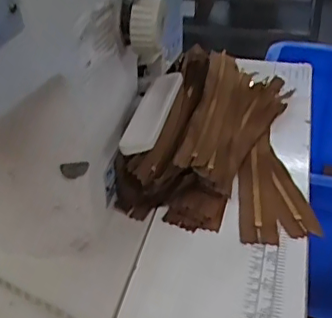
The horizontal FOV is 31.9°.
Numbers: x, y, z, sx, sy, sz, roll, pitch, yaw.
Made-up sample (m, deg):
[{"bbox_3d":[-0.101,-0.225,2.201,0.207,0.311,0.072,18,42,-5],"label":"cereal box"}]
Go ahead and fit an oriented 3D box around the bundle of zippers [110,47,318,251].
[{"bbox_3d":[0.057,-0.025,0.501,0.147,0.040,0.231,8,34,10],"label":"bundle of zippers"}]

